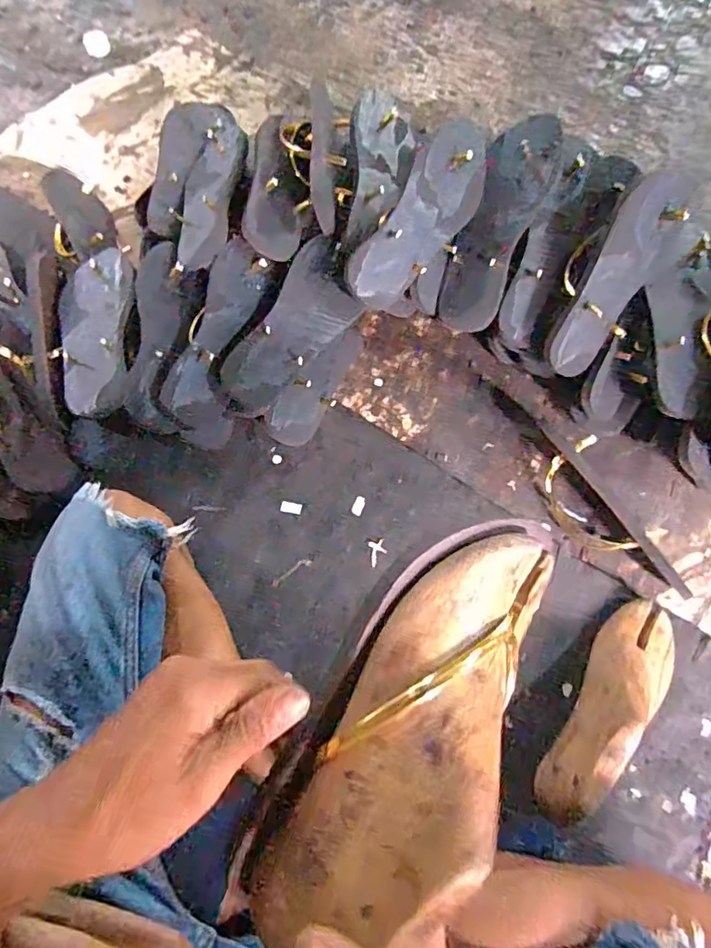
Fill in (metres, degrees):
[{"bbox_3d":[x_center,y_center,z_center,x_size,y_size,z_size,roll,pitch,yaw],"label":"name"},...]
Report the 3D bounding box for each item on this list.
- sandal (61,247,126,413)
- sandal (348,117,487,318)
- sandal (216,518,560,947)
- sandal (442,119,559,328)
[{"bbox_3d":[-0.315,-0.187,0.637,0.066,0.033,0.248,-5,70,-6],"label":"sandal"},{"bbox_3d":[0.079,-0.291,0.610,0.099,0.030,0.220,27,94,-31],"label":"sandal"},{"bbox_3d":[0.033,0.126,0.267,0.091,0.050,0.245,32,76,10],"label":"sandal"},{"bbox_3d":[0.174,-0.301,0.646,0.080,0.027,0.252,23,99,6],"label":"sandal"}]

